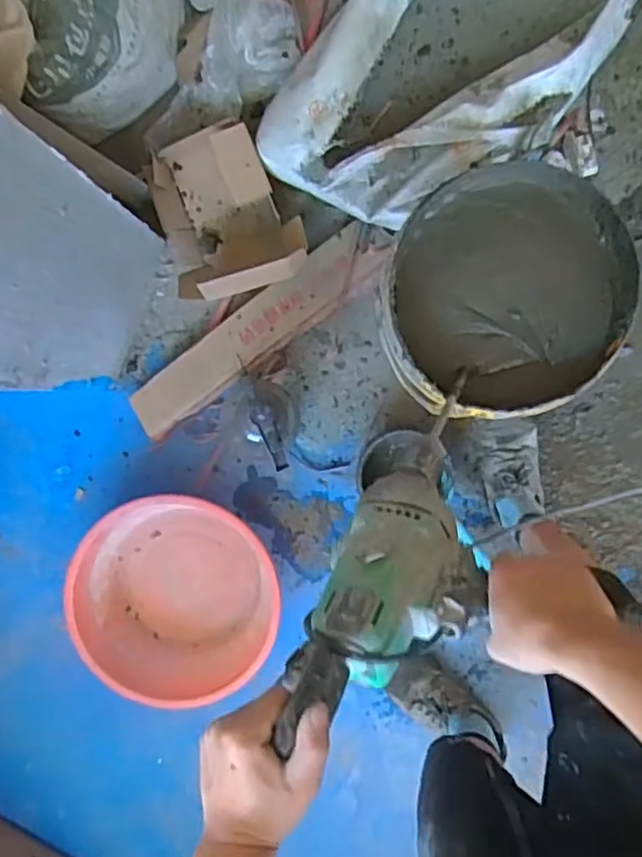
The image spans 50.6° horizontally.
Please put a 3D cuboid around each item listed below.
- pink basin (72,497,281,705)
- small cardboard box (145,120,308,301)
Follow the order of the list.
[{"bbox_3d":[-0.233,0.288,1.139,0.321,0.119,0.365,-18,92,2],"label":"pink basin"},{"bbox_3d":[-0.153,-0.350,1.116,0.226,0.120,0.270,-13,92,2],"label":"small cardboard box"}]

